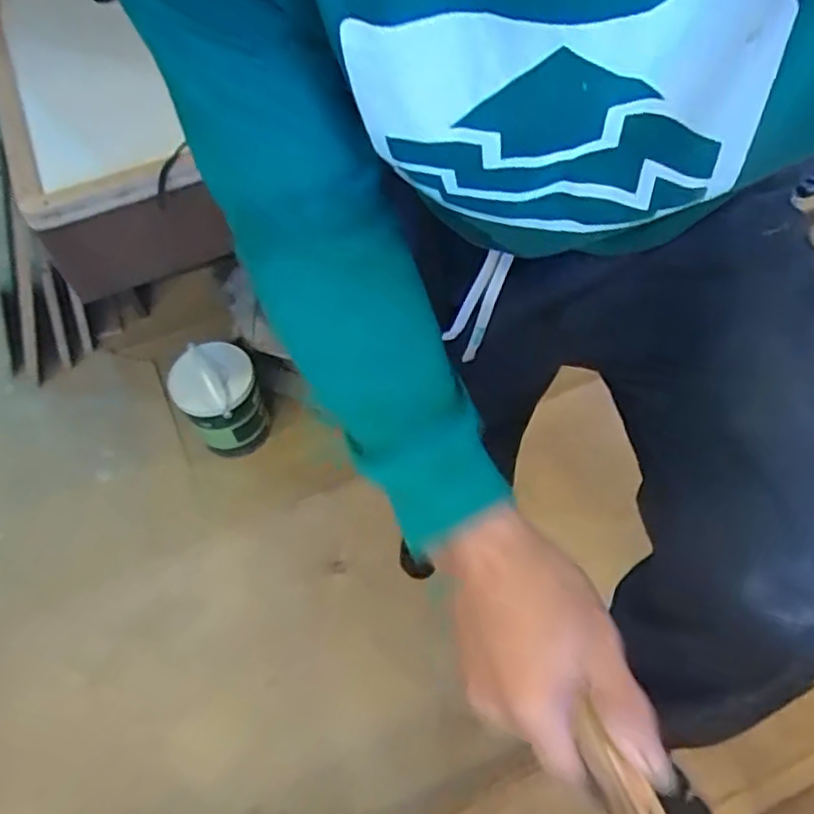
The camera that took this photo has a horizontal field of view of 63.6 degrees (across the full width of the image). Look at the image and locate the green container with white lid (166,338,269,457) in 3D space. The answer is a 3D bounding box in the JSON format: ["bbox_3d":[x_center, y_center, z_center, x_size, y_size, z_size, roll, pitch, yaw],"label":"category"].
[{"bbox_3d":[-0.399,-0.014,1.437,0.175,0.237,0.171,-30,61,-16],"label":"green container with white lid"}]

